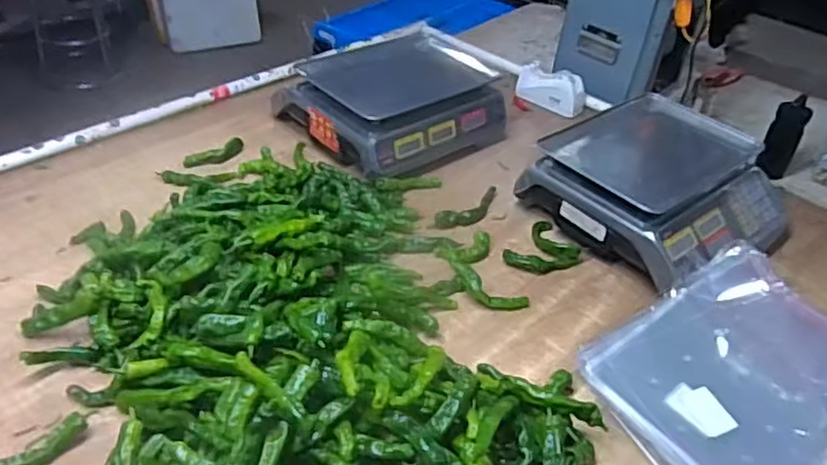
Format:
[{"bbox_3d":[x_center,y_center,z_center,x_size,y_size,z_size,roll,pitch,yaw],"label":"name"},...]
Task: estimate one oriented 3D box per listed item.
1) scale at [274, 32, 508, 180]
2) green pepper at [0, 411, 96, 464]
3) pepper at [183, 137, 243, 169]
[{"bbox_3d":[-0.041,-0.253,1.286,0.329,0.130,0.329,-28,51,-35],"label":"scale"},{"bbox_3d":[-0.398,0.228,0.709,0.033,0.030,0.129,35,47,30],"label":"green pepper"},{"bbox_3d":[-0.345,-0.139,1.187,0.106,0.020,0.036,-20,46,-29],"label":"pepper"}]

